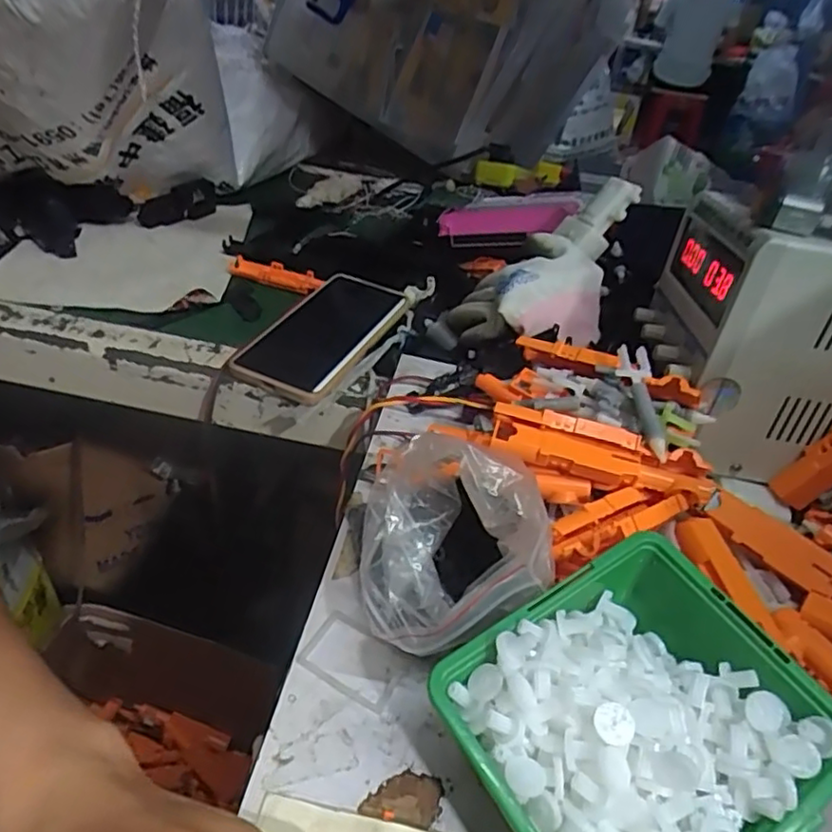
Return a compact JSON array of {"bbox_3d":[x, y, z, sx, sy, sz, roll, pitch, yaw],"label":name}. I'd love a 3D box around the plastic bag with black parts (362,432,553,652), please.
[{"bbox_3d":[0.016,0.059,0.292,0.080,0.065,0.094,4,39,-6],"label":"plastic bag with black parts"}]

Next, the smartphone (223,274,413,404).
[{"bbox_3d":[-0.077,-0.070,0.527,0.089,0.017,0.170,20,38,14],"label":"smartphone"}]

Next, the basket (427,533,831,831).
[{"bbox_3d":[0.083,0.120,0.242,0.126,0.056,0.110,-16,43,-29],"label":"basket"}]

